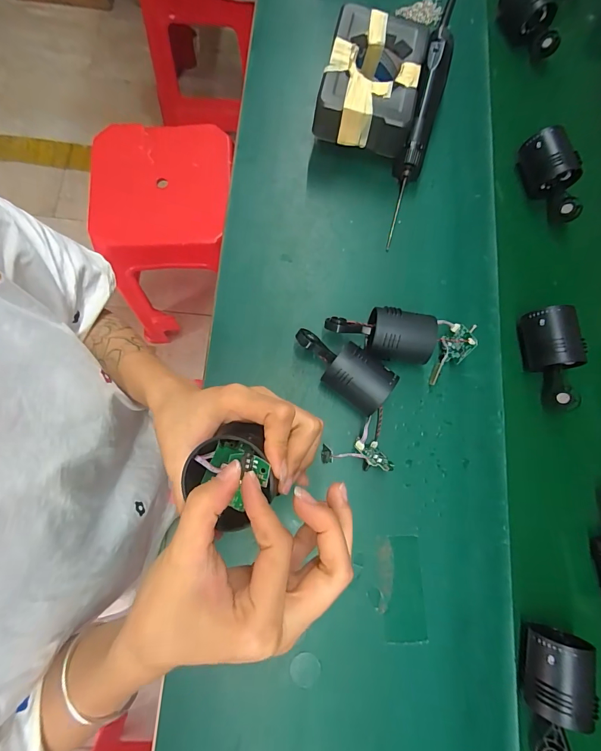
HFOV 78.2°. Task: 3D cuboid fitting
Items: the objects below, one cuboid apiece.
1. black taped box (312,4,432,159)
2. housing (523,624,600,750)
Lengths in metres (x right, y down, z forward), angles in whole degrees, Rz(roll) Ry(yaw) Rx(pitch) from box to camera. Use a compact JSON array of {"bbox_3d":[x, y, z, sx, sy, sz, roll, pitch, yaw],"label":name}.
[{"bbox_3d":[0.087,-0.361,0.453,0.110,0.049,0.160,15,77,2],"label":"black taped box"},{"bbox_3d":[0.243,0.307,0.347,0.056,0.042,0.124,14,77,1],"label":"housing"}]

